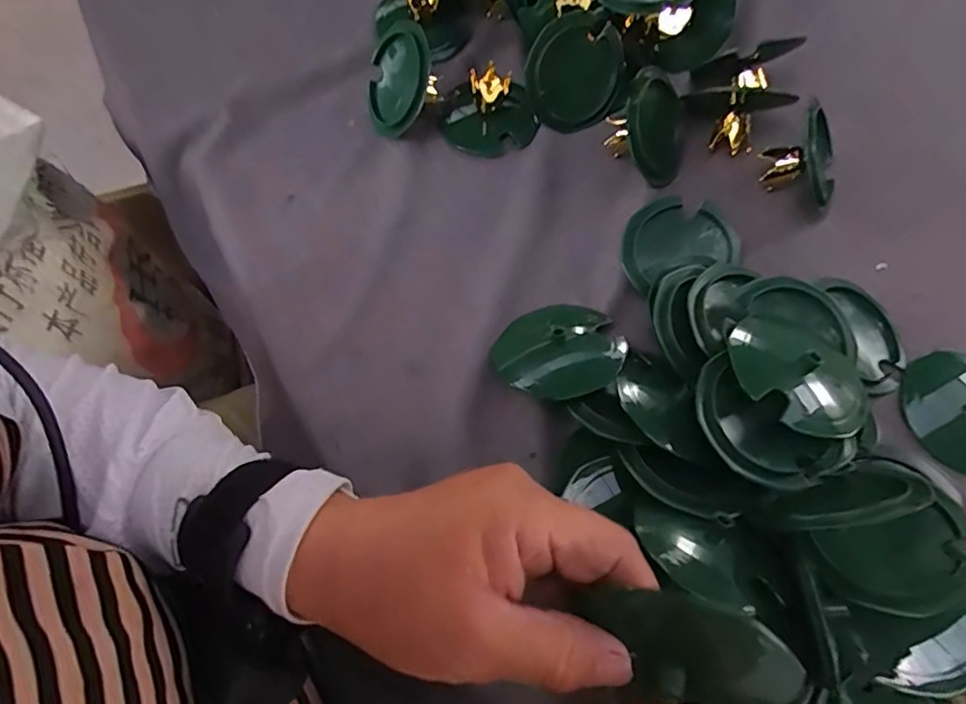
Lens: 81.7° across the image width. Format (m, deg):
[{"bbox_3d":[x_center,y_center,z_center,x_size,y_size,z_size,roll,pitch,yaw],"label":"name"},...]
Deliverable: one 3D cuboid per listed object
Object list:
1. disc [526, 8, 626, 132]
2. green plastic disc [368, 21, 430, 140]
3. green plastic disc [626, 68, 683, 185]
[{"bbox_3d":[0.067,-0.203,0.407,0.070,0.075,0.011,-16,38,-1],"label":"disc"},{"bbox_3d":[-0.061,-0.199,0.407,0.016,0.077,0.072,-4,68,-39],"label":"green plastic disc"},{"bbox_3d":[0.120,-0.159,0.390,0.008,0.064,0.072,0,63,51],"label":"green plastic disc"}]

